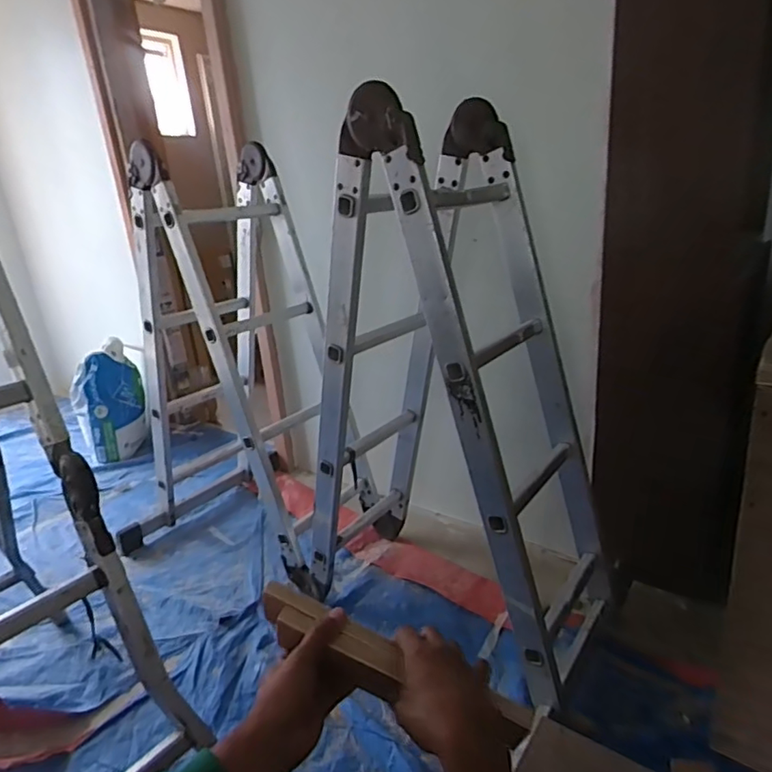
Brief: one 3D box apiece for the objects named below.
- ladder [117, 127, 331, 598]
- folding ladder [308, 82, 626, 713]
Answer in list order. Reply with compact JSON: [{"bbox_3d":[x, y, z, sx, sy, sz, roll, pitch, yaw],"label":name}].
[{"bbox_3d":[-0.386,-0.076,1.573,0.743,1.080,0.606,4,21,26],"label":"ladder"},{"bbox_3d":[0.118,0.003,1.122,0.645,1.030,0.362,11,25,39],"label":"folding ladder"}]

